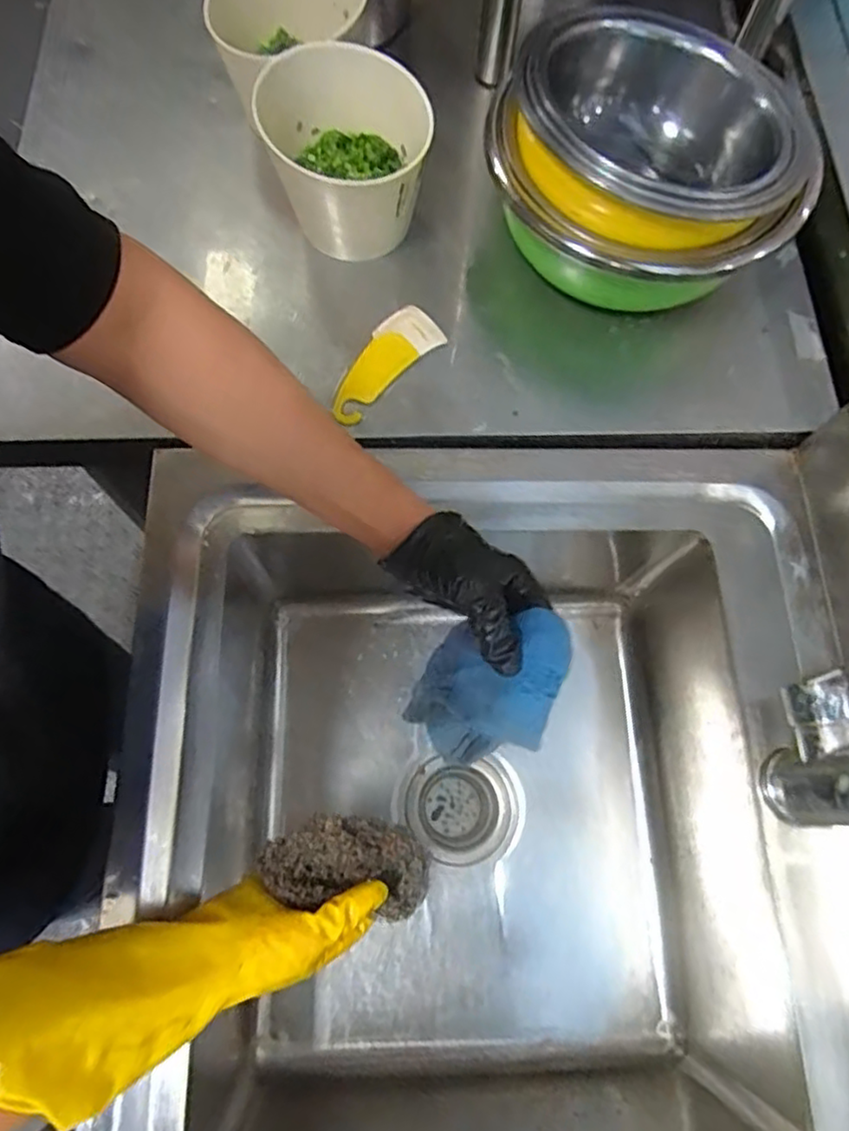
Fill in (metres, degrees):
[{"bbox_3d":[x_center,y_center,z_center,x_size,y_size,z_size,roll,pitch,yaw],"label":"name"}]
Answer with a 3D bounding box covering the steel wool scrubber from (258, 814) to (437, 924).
[{"bbox_3d":[-0.056,0.220,0.491,0.121,0.029,0.064,12,69,-15],"label":"steel wool scrubber"}]

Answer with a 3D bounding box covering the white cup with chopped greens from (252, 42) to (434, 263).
[{"bbox_3d":[-0.063,-0.346,0.570,0.133,0.110,0.139,1,71,-2],"label":"white cup with chopped greens"}]

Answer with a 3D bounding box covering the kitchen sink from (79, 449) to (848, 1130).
[{"bbox_3d":[0.053,0.224,0.597,0.544,0.251,0.589,1,71,-2],"label":"kitchen sink"}]

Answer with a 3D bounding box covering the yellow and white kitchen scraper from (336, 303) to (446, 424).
[{"bbox_3d":[-0.038,-0.177,0.577,0.118,0.005,0.048,-45,83,-6],"label":"yellow and white kitchen scraper"}]

